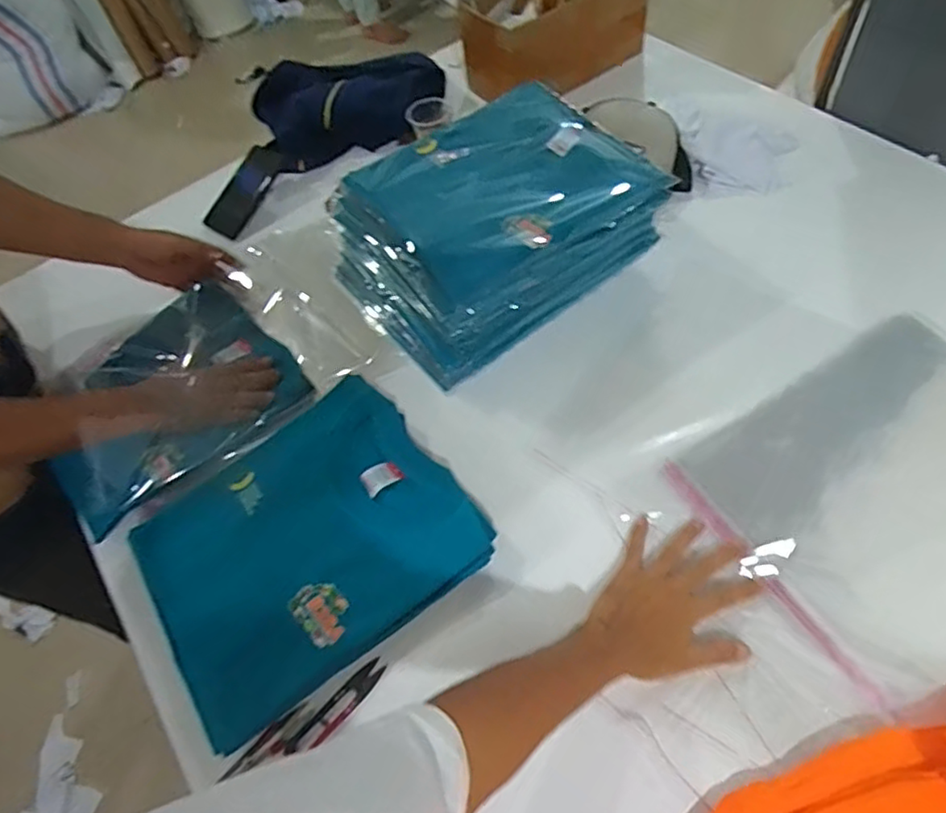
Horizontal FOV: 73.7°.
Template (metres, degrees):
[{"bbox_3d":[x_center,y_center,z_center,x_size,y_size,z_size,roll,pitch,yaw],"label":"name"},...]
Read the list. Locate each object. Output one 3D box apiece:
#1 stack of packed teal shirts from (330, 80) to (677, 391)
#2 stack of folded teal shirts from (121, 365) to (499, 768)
[{"bbox_3d":[0.023,-0.242,0.848,0.357,0.160,0.298,-32,58,-12],"label":"stack of packed teal shirts"},{"bbox_3d":[-0.185,0.143,0.702,0.327,0.031,0.291,-35,59,-14],"label":"stack of folded teal shirts"}]

